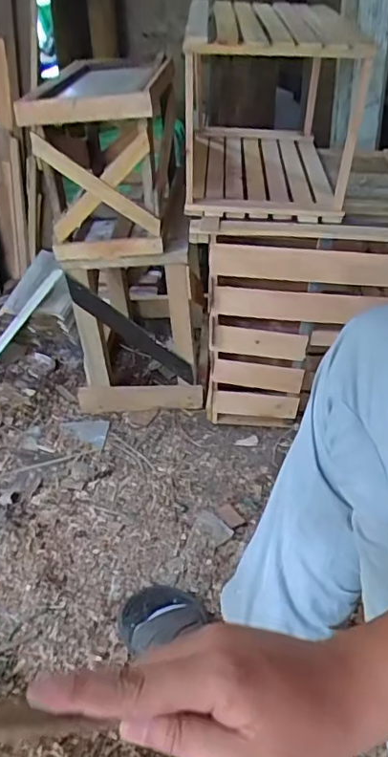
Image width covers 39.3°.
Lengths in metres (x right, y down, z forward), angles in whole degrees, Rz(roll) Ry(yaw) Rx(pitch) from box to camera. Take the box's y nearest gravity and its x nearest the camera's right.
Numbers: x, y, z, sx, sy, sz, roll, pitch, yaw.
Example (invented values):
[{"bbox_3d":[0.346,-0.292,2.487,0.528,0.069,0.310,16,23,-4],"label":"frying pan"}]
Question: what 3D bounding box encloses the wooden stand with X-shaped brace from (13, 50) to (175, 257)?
[{"bbox_3d":[-0.144,-0.399,0.967,0.192,0.252,0.371,0,37,2],"label":"wooden stand with X-shaped brace"}]

